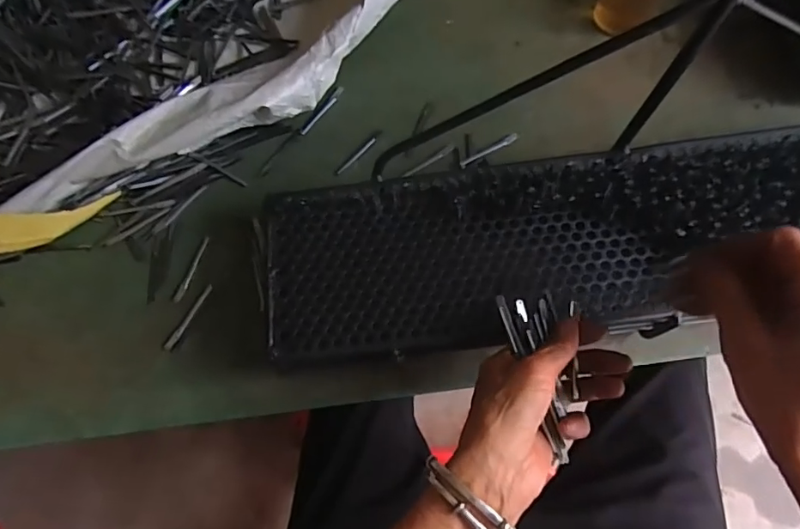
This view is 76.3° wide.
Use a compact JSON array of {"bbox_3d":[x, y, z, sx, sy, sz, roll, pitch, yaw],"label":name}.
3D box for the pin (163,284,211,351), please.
[{"bbox_3d":[-0.195,0.048,0.469,0.008,0.004,0.068,27,76,10],"label":"pin"}]

